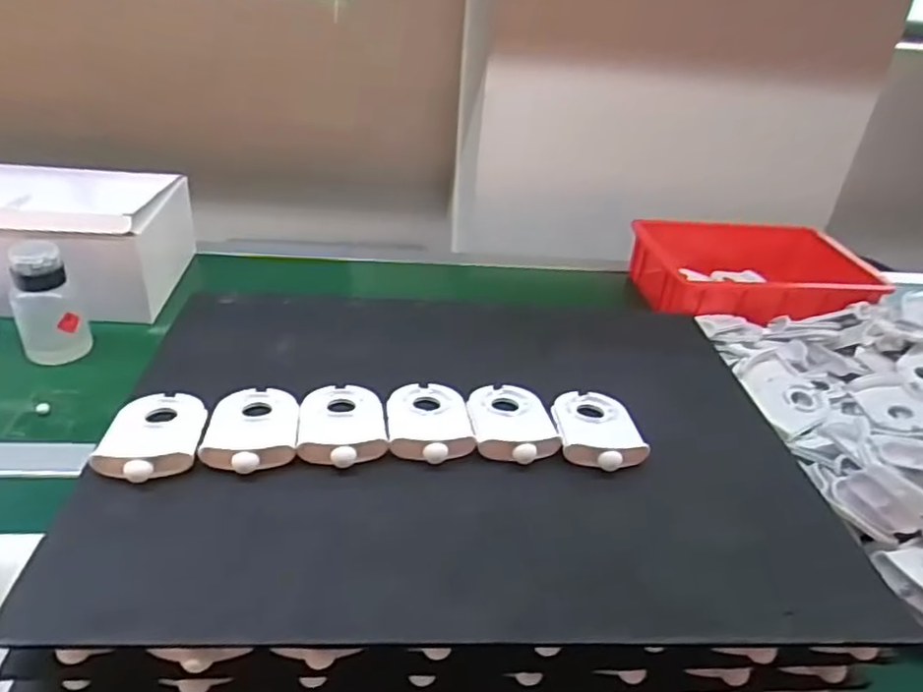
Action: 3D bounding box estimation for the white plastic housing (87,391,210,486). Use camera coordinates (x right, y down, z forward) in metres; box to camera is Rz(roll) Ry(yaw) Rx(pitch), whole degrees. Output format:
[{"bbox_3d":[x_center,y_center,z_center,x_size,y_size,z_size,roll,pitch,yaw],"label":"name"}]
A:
[{"bbox_3d":[-0.201,0.057,0.434,0.059,0.017,0.085,0,32,-9],"label":"white plastic housing"}]

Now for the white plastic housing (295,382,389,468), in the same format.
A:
[{"bbox_3d":[-0.084,0.053,0.462,0.058,0.015,0.086,-1,32,-11],"label":"white plastic housing"}]

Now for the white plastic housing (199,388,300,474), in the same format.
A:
[{"bbox_3d":[-0.141,0.055,0.447,0.059,0.013,0.085,-1,32,-11],"label":"white plastic housing"}]

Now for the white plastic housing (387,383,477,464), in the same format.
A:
[{"bbox_3d":[-0.023,0.052,0.472,0.059,0.013,0.085,0,32,-10],"label":"white plastic housing"}]

